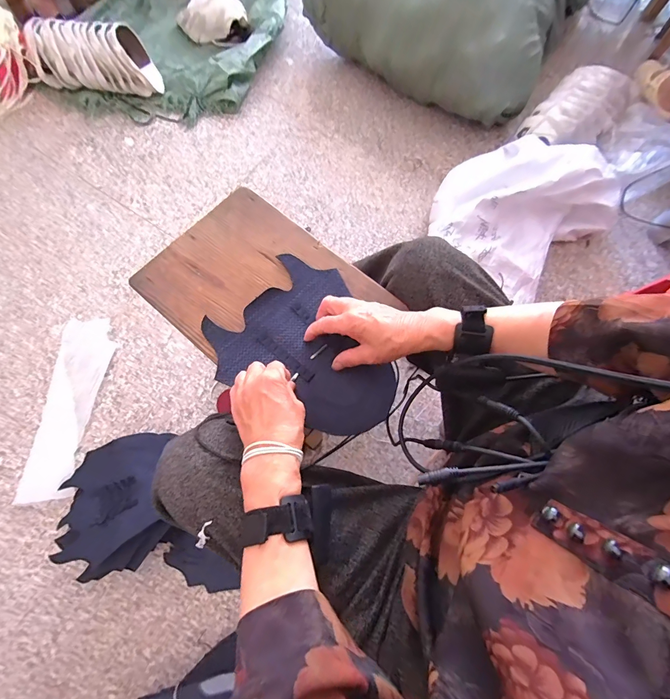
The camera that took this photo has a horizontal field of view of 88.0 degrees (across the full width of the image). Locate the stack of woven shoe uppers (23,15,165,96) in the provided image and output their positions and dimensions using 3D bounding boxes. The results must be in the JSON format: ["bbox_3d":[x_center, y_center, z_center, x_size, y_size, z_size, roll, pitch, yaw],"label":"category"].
[{"bbox_3d":[-0.775,-0.942,1.121,0.398,0.125,0.181,-1,72,-2],"label":"stack of woven shoe uppers"}]

